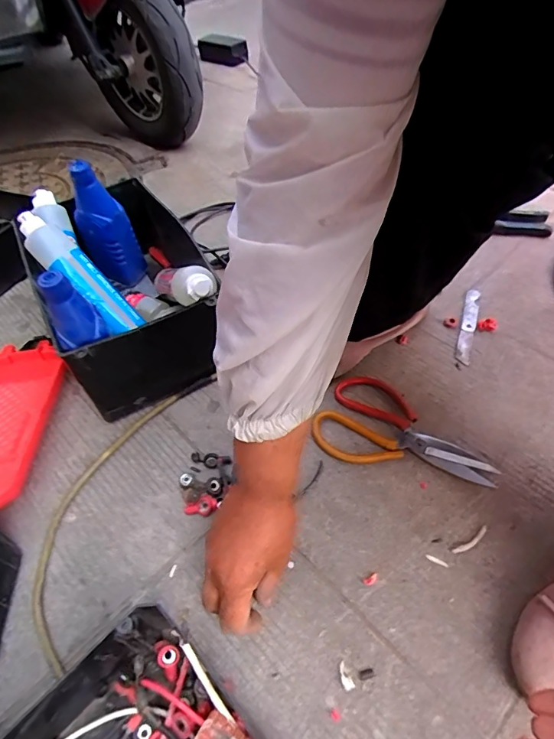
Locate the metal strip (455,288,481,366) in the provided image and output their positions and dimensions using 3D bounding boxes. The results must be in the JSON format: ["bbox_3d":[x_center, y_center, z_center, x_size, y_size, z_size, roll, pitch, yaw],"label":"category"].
[{"bbox_3d":[0.271,-0.065,0.630,0.020,0.004,0.148,15,55,16],"label":"metal strip"}]

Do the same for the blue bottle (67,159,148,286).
[{"bbox_3d":[-0.257,-0.210,0.664,0.076,0.185,0.057,-25,52,-14],"label":"blue bottle"}]

